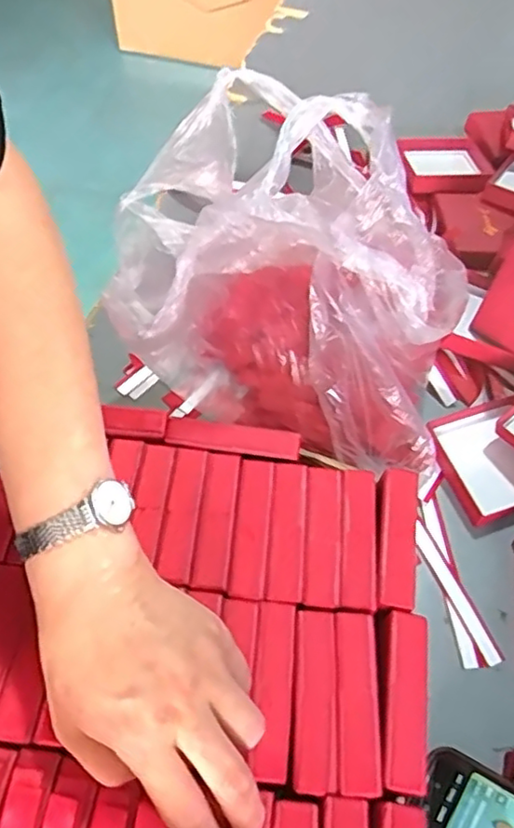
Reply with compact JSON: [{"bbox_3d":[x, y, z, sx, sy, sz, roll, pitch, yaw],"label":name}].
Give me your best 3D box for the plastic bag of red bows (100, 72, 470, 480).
[{"bbox_3d":[0.024,-0.081,0.448,0.251,0.241,0.141,12,57,5],"label":"plastic bag of red bows"}]

